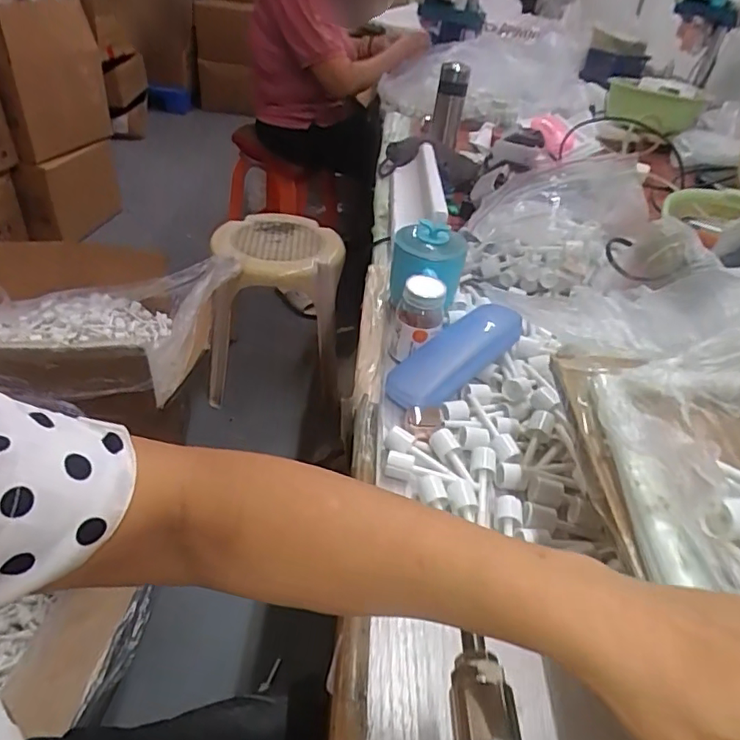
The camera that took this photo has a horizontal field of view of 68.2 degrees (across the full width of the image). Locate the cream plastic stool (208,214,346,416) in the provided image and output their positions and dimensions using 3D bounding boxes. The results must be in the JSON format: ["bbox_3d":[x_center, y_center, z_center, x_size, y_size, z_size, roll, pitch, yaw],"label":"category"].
[{"bbox_3d":[-0.256,-0.155,1.505,0.334,0.436,0.355,0,38,-9],"label":"cream plastic stool"}]

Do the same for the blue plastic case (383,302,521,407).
[{"bbox_3d":[0.081,-0.011,0.524,0.146,0.033,0.051,-35,51,-15],"label":"blue plastic case"}]

